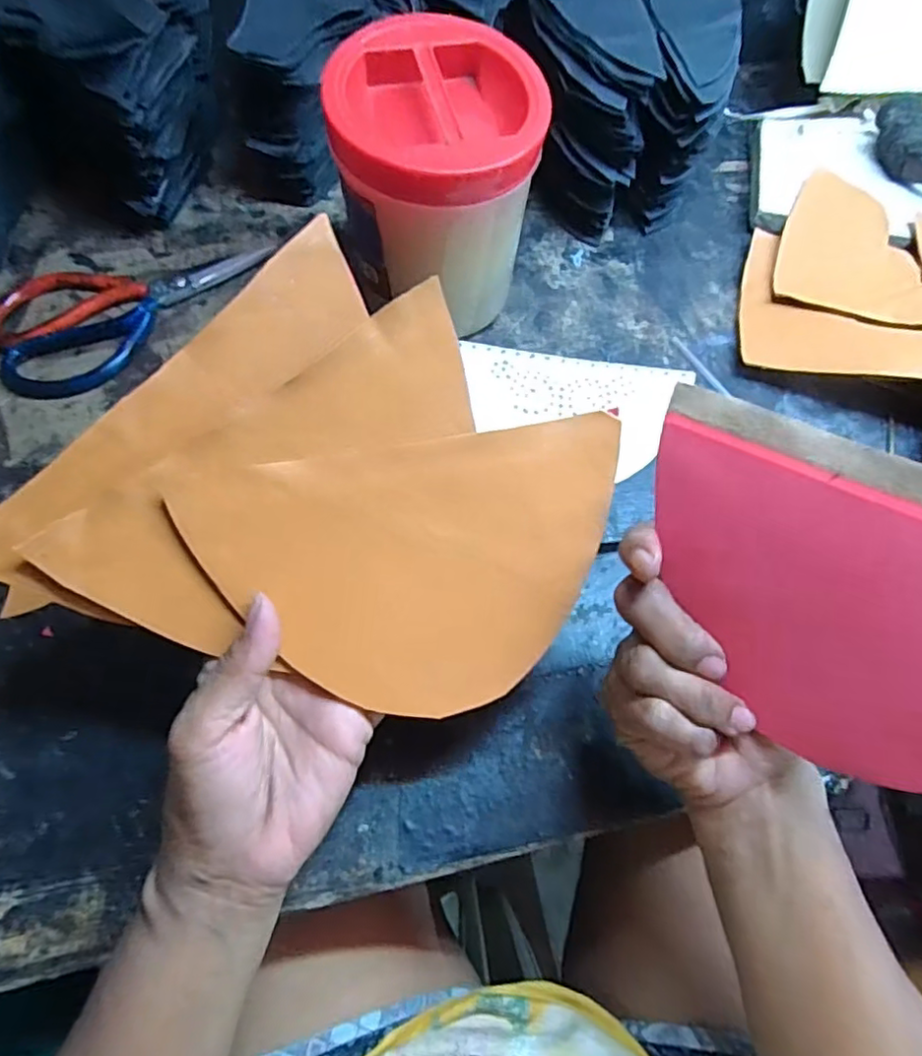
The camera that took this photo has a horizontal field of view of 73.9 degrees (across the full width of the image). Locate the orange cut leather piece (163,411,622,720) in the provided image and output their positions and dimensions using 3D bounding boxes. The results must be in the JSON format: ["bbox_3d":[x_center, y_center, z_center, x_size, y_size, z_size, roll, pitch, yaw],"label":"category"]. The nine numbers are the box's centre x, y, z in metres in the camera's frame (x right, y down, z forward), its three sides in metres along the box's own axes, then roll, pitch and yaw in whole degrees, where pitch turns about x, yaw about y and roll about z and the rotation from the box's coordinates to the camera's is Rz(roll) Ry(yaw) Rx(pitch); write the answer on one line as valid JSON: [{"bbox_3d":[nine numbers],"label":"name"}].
[{"bbox_3d":[-0.015,0.022,0.264,0.177,0.010,0.114,-11,96,-9],"label":"orange cut leather piece"}]

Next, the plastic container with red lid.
[{"bbox_3d":[-0.015,-0.208,0.383,0.118,0.134,0.107,-5,64,-5],"label":"plastic container with red lid"}]

